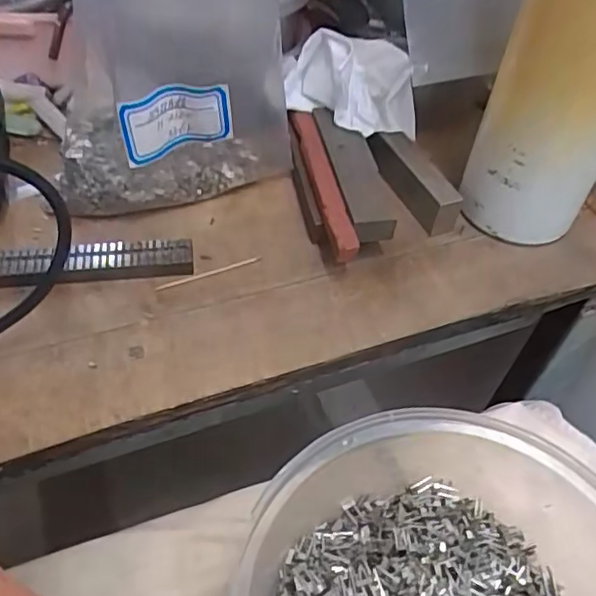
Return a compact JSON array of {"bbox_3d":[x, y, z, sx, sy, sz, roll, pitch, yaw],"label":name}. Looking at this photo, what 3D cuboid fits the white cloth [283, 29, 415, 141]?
[{"bbox_3d":[0.034,-0.132,0.374,0.072,0.043,0.054,34,57,19],"label":"white cloth"}]

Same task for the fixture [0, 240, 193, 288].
[{"bbox_3d":[-0.105,-0.018,0.317,0.097,0.012,0.018,-6,53,-10],"label":"fixture"}]

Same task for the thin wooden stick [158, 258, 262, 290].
[{"bbox_3d":[-0.047,-0.013,0.327,0.058,0.004,0.004,-17,56,-18],"label":"thin wooden stick"}]

